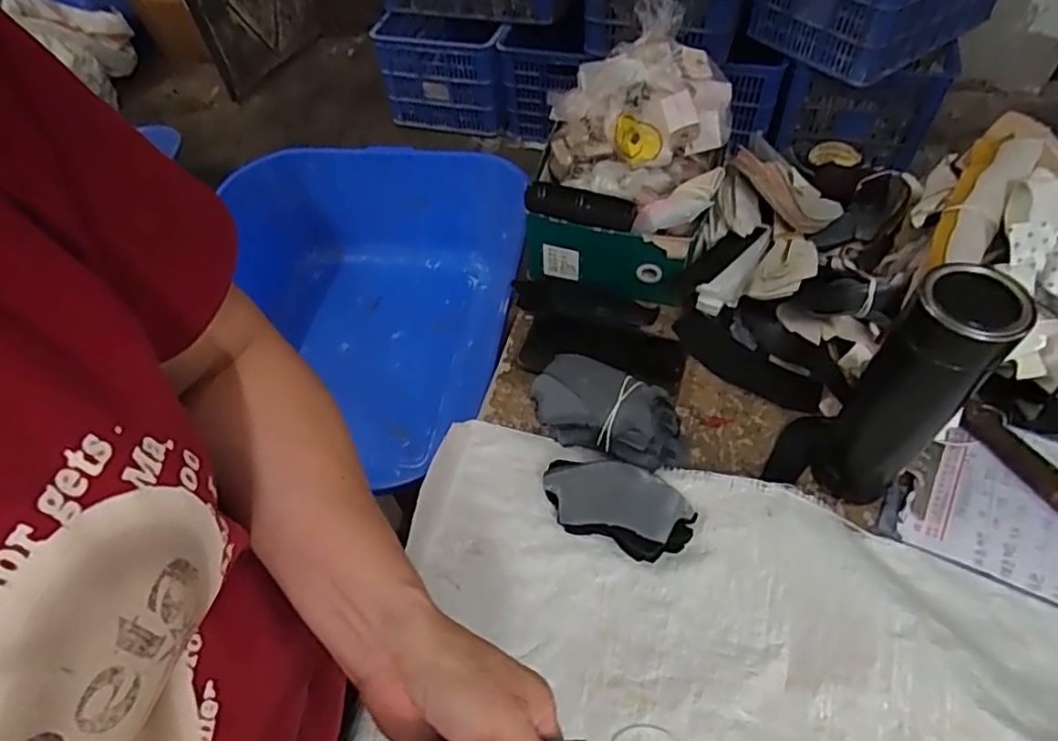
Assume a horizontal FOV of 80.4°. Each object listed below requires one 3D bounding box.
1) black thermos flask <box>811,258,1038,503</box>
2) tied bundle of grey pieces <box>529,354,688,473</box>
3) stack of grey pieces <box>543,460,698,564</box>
[{"bbox_3d":[0.278,0.019,0.462,0.061,0.205,0.060,-39,60,-23],"label":"black thermos flask"},{"bbox_3d":[0.075,0.042,0.567,0.141,0.057,0.077,22,57,19],"label":"tied bundle of grey pieces"},{"bbox_3d":[0.072,0.113,0.526,0.125,0.037,0.063,22,57,19],"label":"stack of grey pieces"}]

